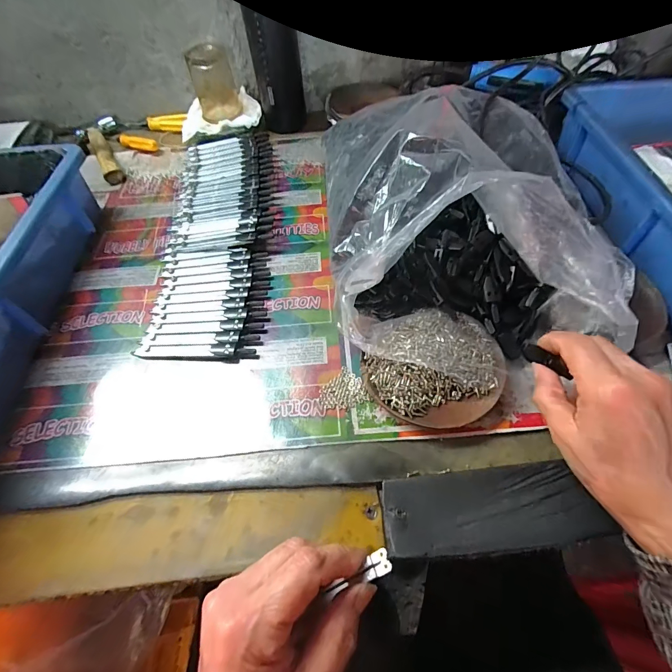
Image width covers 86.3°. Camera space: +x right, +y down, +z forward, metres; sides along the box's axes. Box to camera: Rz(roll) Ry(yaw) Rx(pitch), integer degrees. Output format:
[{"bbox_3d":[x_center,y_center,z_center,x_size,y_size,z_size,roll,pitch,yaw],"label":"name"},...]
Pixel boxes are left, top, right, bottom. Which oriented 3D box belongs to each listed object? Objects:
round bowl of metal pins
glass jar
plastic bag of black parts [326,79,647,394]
[{"bbox_3d":[0.083,0.023,0.297,0.116,0.032,0.099,-23,58,-12],"label":"round bowl of metal pins"},{"bbox_3d":[-0.170,-0.355,0.507,0.059,0.083,0.059,-1,56,2],"label":"glass jar"},{"bbox_3d":[0.100,-0.106,0.322,0.205,0.127,0.279,1,56,4],"label":"plastic bag of black parts"}]

